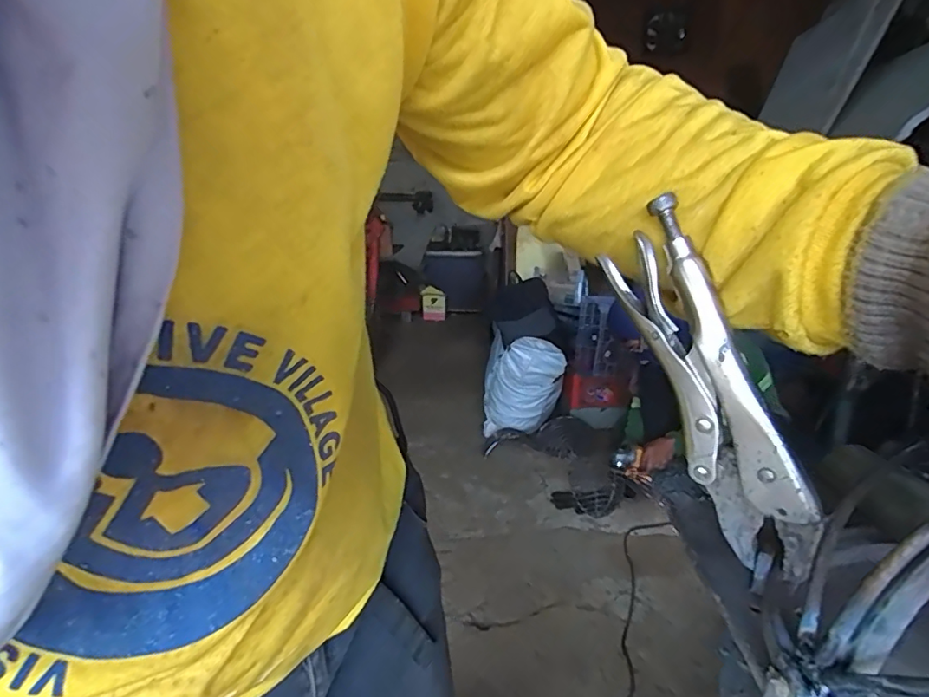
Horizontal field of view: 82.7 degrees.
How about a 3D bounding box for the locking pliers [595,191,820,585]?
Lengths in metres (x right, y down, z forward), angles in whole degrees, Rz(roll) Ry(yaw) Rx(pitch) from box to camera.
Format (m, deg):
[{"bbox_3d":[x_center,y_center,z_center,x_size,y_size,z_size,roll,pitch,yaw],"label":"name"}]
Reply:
[{"bbox_3d":[0.117,0.021,0.251,0.044,0.169,0.013,-26,-6,43],"label":"locking pliers"}]

